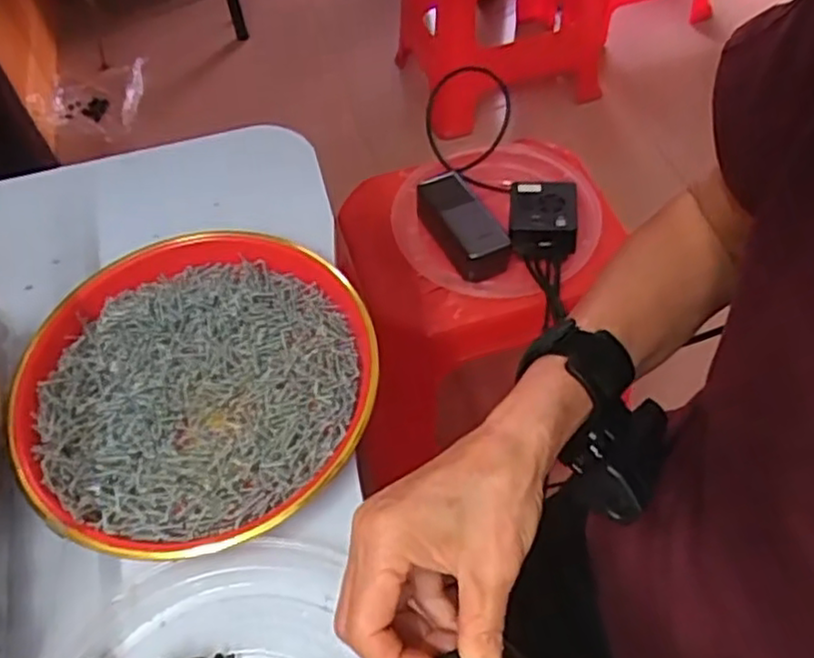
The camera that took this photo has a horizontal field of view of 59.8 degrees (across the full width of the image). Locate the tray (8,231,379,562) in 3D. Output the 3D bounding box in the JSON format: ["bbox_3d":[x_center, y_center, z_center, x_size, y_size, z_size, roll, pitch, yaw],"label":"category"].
[{"bbox_3d":[-0.131,0.032,0.442,0.207,0.023,0.216,-2,55,3],"label":"tray"}]

